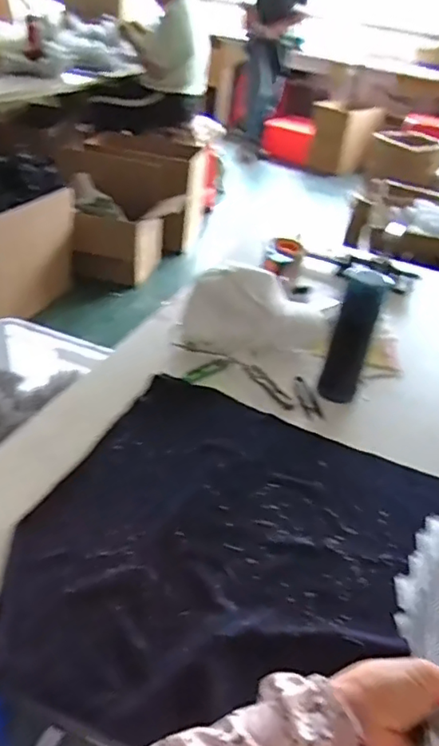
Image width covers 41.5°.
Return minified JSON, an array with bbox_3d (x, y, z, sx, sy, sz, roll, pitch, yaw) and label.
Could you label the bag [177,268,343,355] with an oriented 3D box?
[{"bbox_3d":[0.067,-0.105,0.991,0.266,0.117,0.114,2,35,-10],"label":"bag"}]

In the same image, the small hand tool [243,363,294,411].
[{"bbox_3d":[0.079,0.020,0.922,0.028,0.009,0.123,-11,39,-26],"label":"small hand tool"}]

